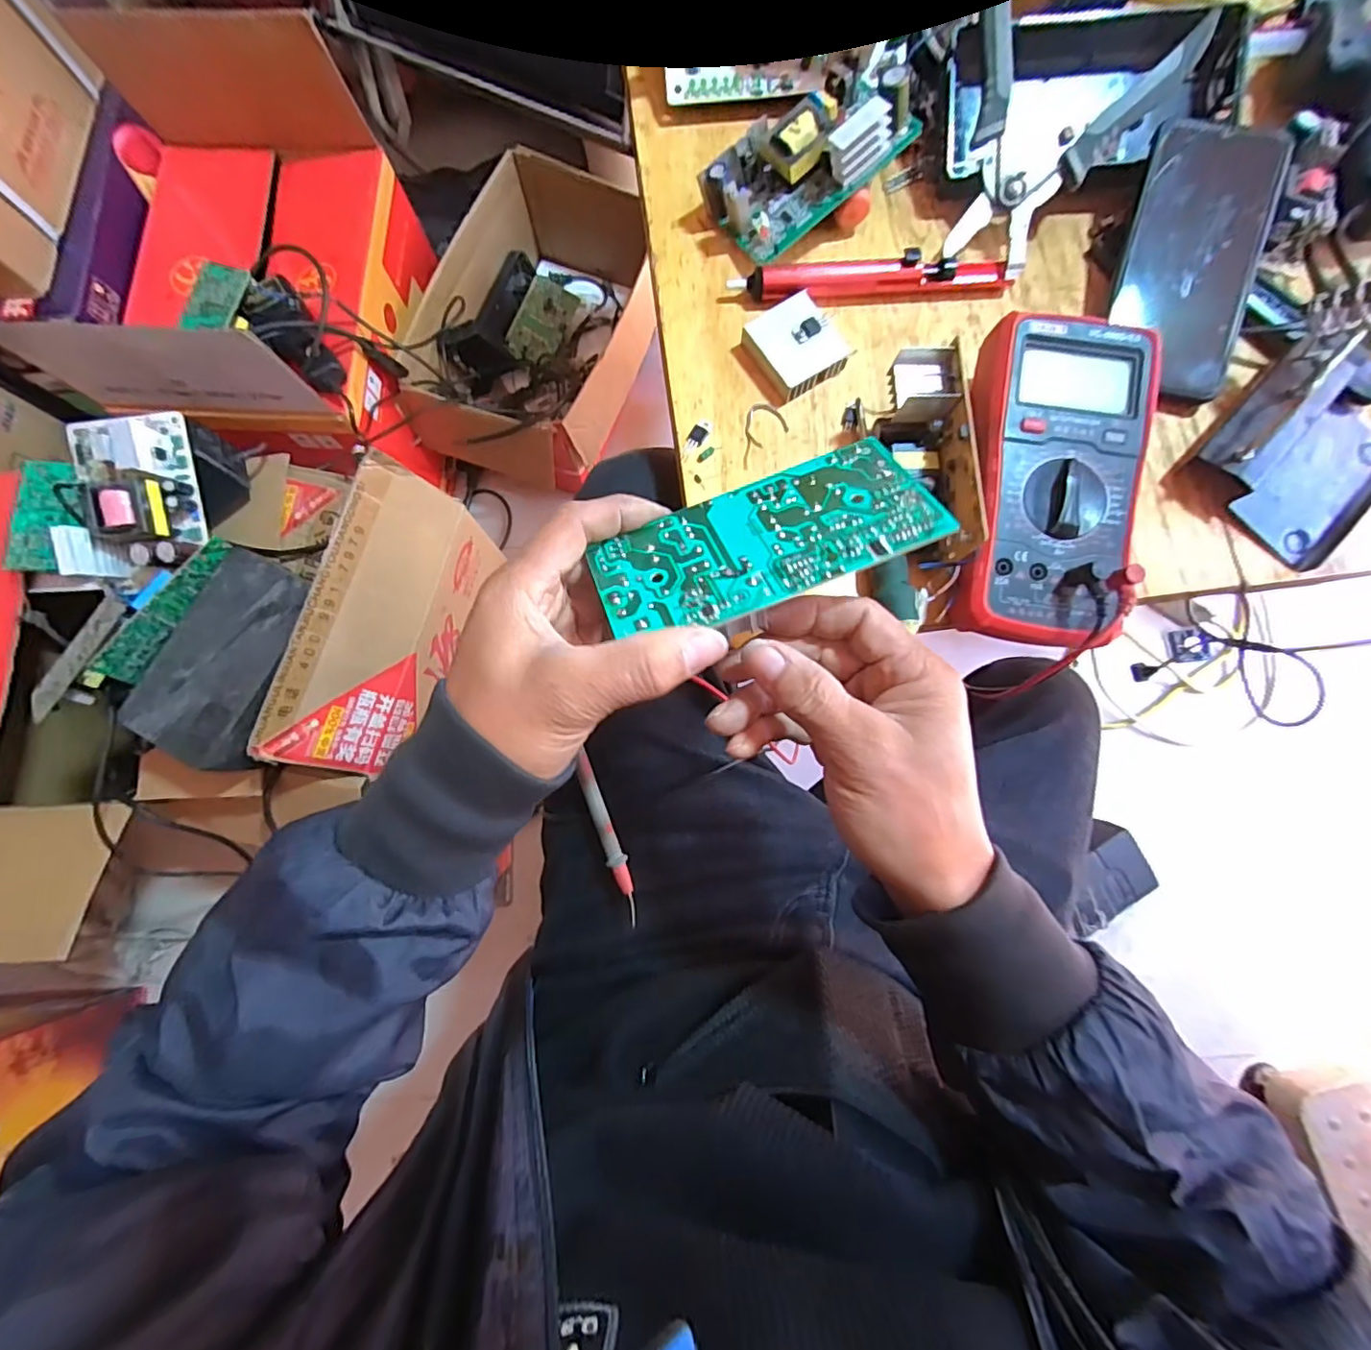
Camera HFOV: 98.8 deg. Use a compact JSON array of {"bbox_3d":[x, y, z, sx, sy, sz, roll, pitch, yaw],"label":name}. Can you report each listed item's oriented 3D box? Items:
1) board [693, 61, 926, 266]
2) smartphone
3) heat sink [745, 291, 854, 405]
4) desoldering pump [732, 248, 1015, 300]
[{"bbox_3d":[0.077,-0.329,0.374,0.120,0.036,0.068,-36,80,12],"label":"board"},{"bbox_3d":[0.310,-0.253,0.360,0.072,0.012,0.157,12,94,15],"label":"smartphone"},{"bbox_3d":[0.072,-0.211,0.375,0.049,0.019,0.051,-32,81,-5],"label":"heat sink"},{"bbox_3d":[0.122,-0.260,0.384,0.177,0.025,0.022,-6,80,-1],"label":"desoldering pump"}]

